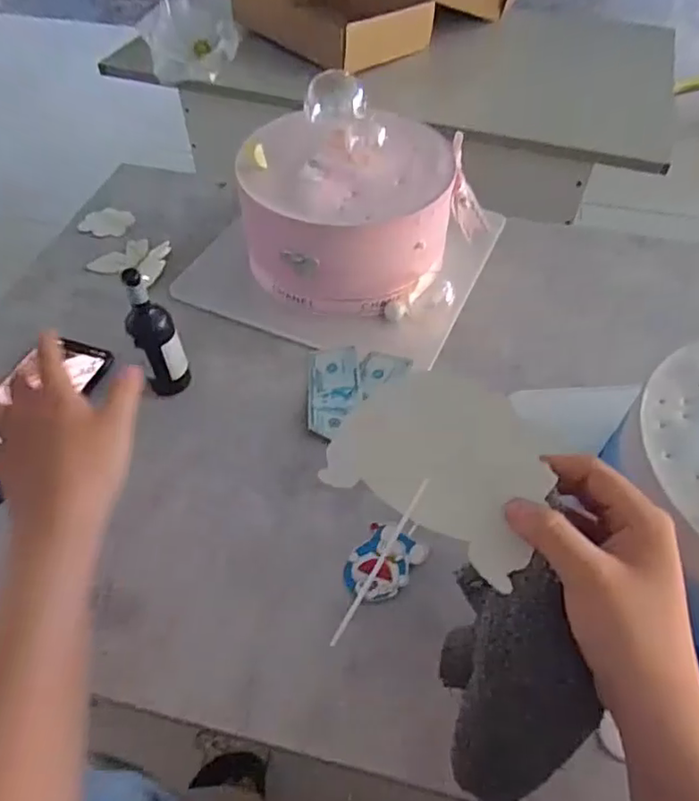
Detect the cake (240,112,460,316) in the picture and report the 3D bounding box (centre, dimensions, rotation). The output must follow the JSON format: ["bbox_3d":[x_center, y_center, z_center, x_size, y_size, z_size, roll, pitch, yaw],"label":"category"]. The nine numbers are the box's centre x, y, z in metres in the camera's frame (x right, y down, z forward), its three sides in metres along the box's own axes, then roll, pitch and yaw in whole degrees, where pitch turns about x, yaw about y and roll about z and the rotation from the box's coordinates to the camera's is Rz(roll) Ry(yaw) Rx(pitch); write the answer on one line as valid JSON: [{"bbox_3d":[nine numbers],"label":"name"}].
[{"bbox_3d":[0.000,-0.178,0.546,0.179,0.123,0.157,1,52,2],"label":"cake"}]

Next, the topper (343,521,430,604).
[{"bbox_3d":[0.023,0.111,0.400,0.042,0.006,0.053,35,59,25],"label":"topper"}]

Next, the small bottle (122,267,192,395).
[{"bbox_3d":[-0.149,-0.047,0.451,0.033,0.111,0.032,-18,54,-14],"label":"small bottle"}]

